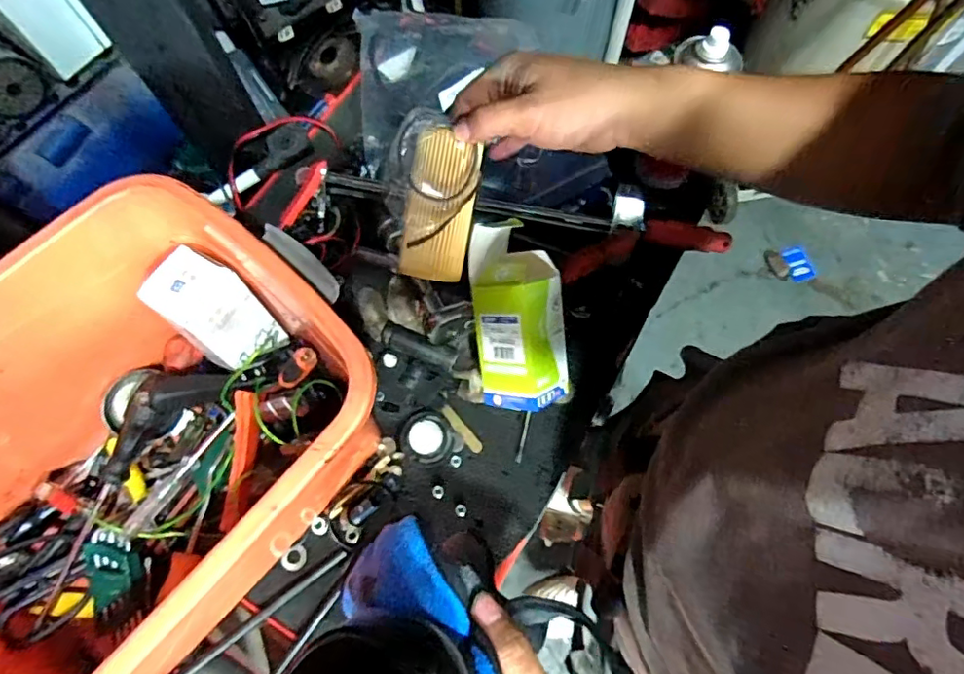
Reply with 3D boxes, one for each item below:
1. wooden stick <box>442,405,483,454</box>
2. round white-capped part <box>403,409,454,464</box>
[{"bbox_3d":[-0.020,0.092,0.546,0.010,0.004,0.056,-39,78,-6],"label":"wooden stick"},{"bbox_3d":[-0.054,0.096,0.534,0.047,0.019,0.049,0,71,1],"label":"round white-capped part"}]

